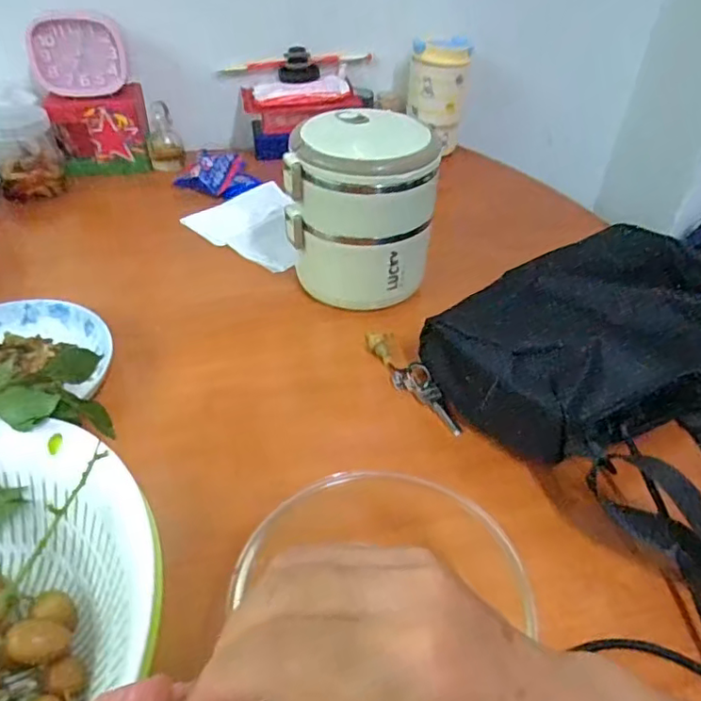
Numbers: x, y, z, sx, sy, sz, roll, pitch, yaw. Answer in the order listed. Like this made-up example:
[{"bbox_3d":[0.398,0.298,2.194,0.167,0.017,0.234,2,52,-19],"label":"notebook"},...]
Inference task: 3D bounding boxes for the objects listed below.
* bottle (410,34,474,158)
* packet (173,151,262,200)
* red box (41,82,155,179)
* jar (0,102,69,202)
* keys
[{"bbox_3d":[0.132,-0.398,0.894,0.082,0.142,0.080,4,41,2],"label":"bottle"},{"bbox_3d":[-0.184,-0.247,0.810,0.068,0.042,0.091,34,50,30],"label":"packet"},{"bbox_3d":[-0.358,-0.316,0.845,0.124,0.107,0.068,-11,43,-15],"label":"red box"},{"bbox_3d":[-0.456,-0.278,0.810,0.088,0.106,0.097,-18,45,-22],"label":"jar"},{"bbox_3d":[0.071,0.042,0.515,0.029,0.014,0.085,-19,46,-23],"label":"keys"}]

